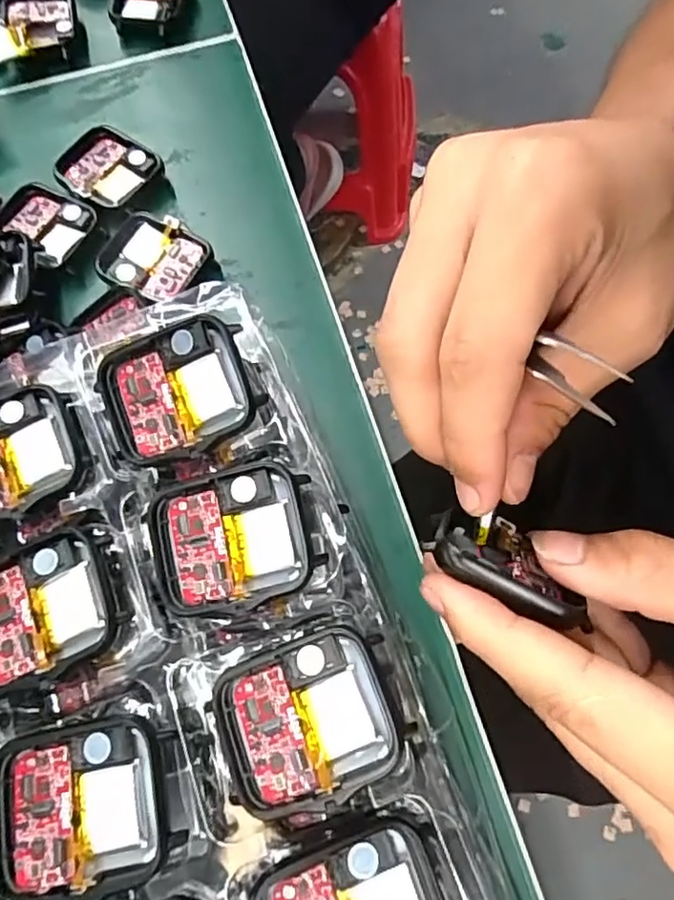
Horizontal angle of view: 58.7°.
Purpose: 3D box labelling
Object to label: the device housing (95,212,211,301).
[{"bbox_3d":[-0.080,-0.082,0.259,0.044,0.012,0.036,26,74,9],"label":"device housing"}]

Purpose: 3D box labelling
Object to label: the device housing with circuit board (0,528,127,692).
[{"bbox_3d":[-0.084,0.044,0.165,0.045,0.004,0.039,-28,72,-7],"label":"device housing with circuit board"}]

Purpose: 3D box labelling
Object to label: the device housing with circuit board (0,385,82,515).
[{"bbox_3d":[-0.101,0.002,0.181,0.042,0.004,0.036,-20,72,-4],"label":"device housing with circuit board"}]

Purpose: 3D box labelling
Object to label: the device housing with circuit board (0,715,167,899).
[{"bbox_3d":[-0.065,0.088,0.147,0.042,0.008,0.037,-9,71,-2],"label":"device housing with circuit board"}]

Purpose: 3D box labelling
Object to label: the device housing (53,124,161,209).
[{"bbox_3d":[-0.106,-0.129,0.276,0.044,0.011,0.038,40,76,13],"label":"device housing"}]

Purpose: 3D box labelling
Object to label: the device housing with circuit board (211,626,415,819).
[{"bbox_3d":[-0.008,0.068,0.151,0.044,0.006,0.036,-21,72,-6],"label":"device housing with circuit board"}]

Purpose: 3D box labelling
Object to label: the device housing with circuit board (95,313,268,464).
[{"bbox_3d":[-0.048,-0.017,0.178,0.045,0.015,0.036,-17,72,-5],"label":"device housing with circuit board"}]

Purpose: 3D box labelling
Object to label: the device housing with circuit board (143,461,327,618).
[{"bbox_3d":[-0.029,0.024,0.166,0.044,0.007,0.037,-15,72,-4],"label":"device housing with circuit board"}]

